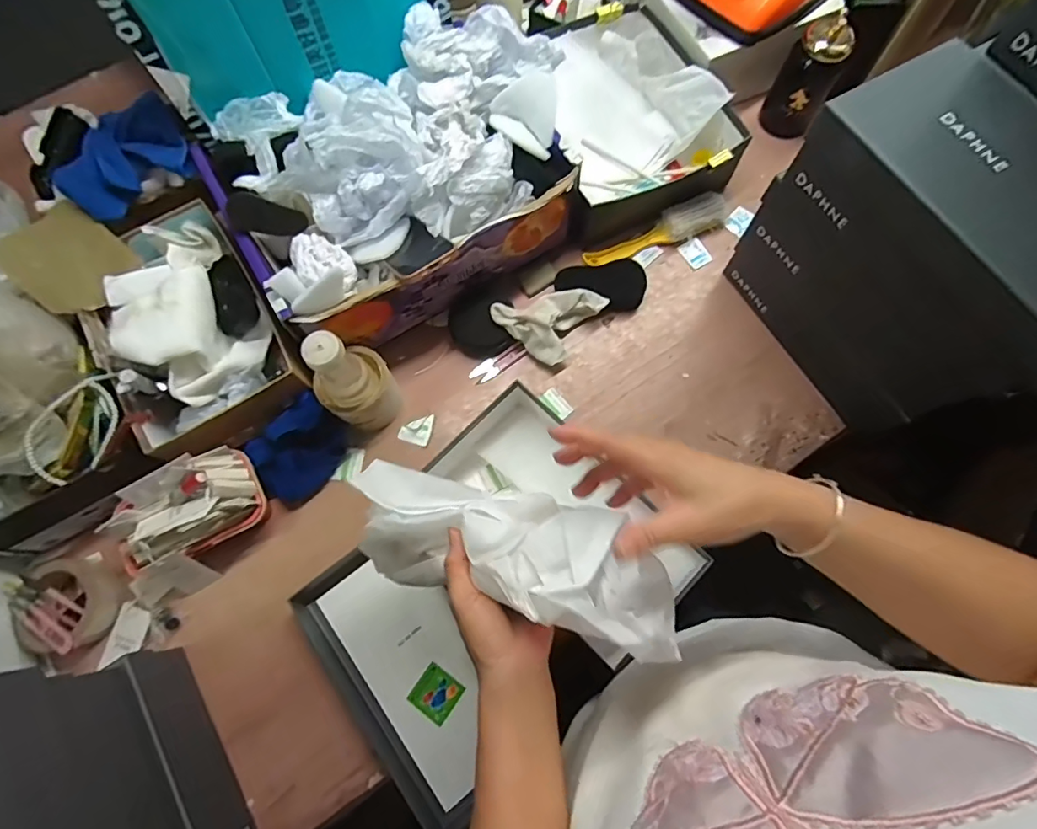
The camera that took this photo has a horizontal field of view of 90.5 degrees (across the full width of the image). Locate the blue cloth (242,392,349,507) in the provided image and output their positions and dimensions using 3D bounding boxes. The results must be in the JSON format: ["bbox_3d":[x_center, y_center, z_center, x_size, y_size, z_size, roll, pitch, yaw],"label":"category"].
[{"bbox_3d":[-0.276,0.045,0.647,0.086,0.063,0.123,40,78,12],"label":"blue cloth"}]

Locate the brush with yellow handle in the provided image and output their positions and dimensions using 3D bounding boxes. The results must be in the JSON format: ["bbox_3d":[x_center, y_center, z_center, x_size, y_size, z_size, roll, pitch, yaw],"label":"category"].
[{"bbox_3d":[0.194,-0.270,0.741,0.214,0.031,0.057,-22,74,-6],"label":"brush with yellow handle"}]

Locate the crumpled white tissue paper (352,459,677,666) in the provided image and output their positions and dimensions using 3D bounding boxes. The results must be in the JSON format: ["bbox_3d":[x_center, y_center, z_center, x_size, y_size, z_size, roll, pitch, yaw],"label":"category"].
[{"bbox_3d":[-0.012,0.106,0.404,0.274,0.080,0.100,10,71,33],"label":"crumpled white tissue paper"}]

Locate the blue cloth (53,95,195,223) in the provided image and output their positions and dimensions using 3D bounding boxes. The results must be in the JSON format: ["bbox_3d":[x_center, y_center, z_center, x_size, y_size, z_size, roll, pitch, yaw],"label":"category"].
[{"bbox_3d":[-0.504,-0.328,0.651,0.166,0.054,0.124,-28,75,-7],"label":"blue cloth"}]

